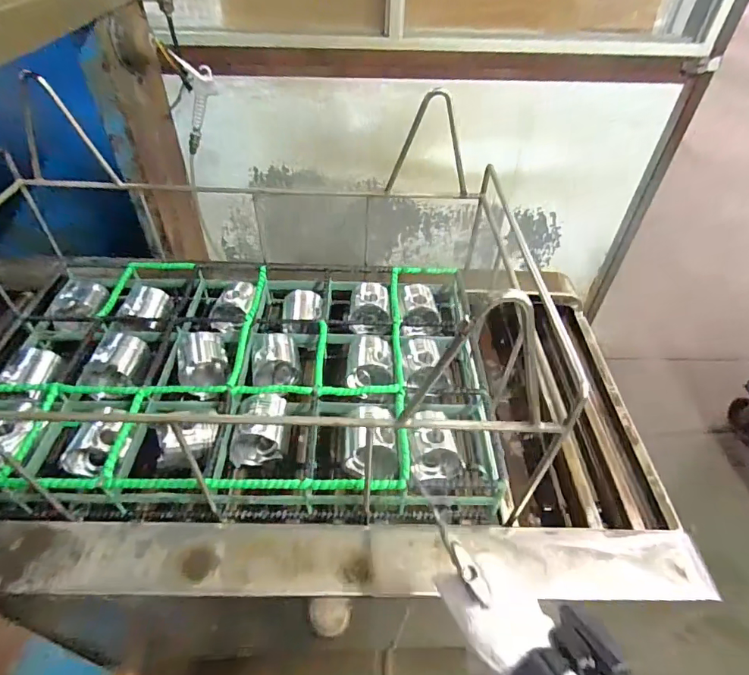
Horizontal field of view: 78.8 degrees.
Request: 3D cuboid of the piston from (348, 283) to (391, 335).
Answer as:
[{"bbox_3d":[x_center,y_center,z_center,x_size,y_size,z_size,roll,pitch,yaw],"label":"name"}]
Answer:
[{"bbox_3d":[-0.010,-0.059,0.911,0.083,0.071,0.097,2,46,1],"label":"piston"}]

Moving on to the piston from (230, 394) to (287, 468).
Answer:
[{"bbox_3d":[-0.175,0.140,0.703,0.074,0.068,0.097,0,46,-1],"label":"piston"}]

